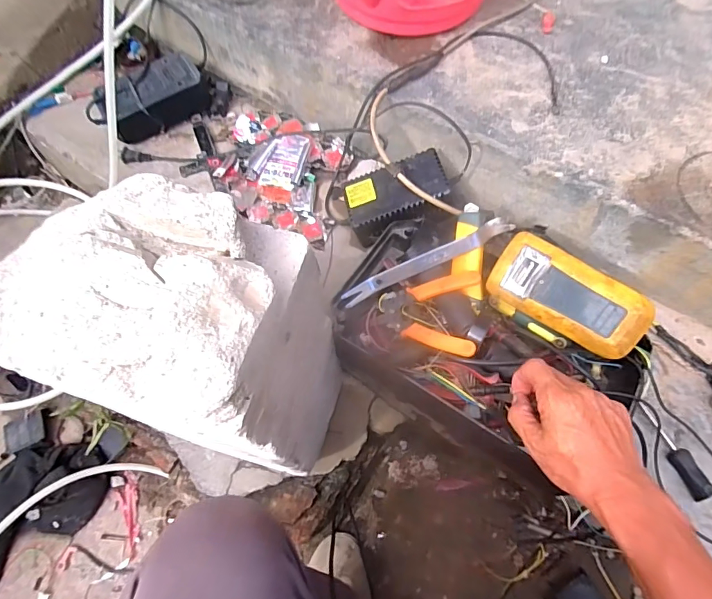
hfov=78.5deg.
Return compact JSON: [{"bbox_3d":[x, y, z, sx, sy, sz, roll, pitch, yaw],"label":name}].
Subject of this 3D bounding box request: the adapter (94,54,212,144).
[{"bbox_3d":[-0.350,-0.354,0.767,0.178,0.061,0.082,-28,66,-14],"label":"adapter"}]

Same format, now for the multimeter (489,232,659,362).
[{"bbox_3d":[0.252,-0.003,0.520,0.175,0.043,0.086,35,105,16],"label":"multimeter"}]

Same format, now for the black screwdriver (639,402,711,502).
[{"bbox_3d":[0.388,0.183,0.536,0.023,0.020,0.118,-11,51,-6],"label":"black screwdriver"}]

